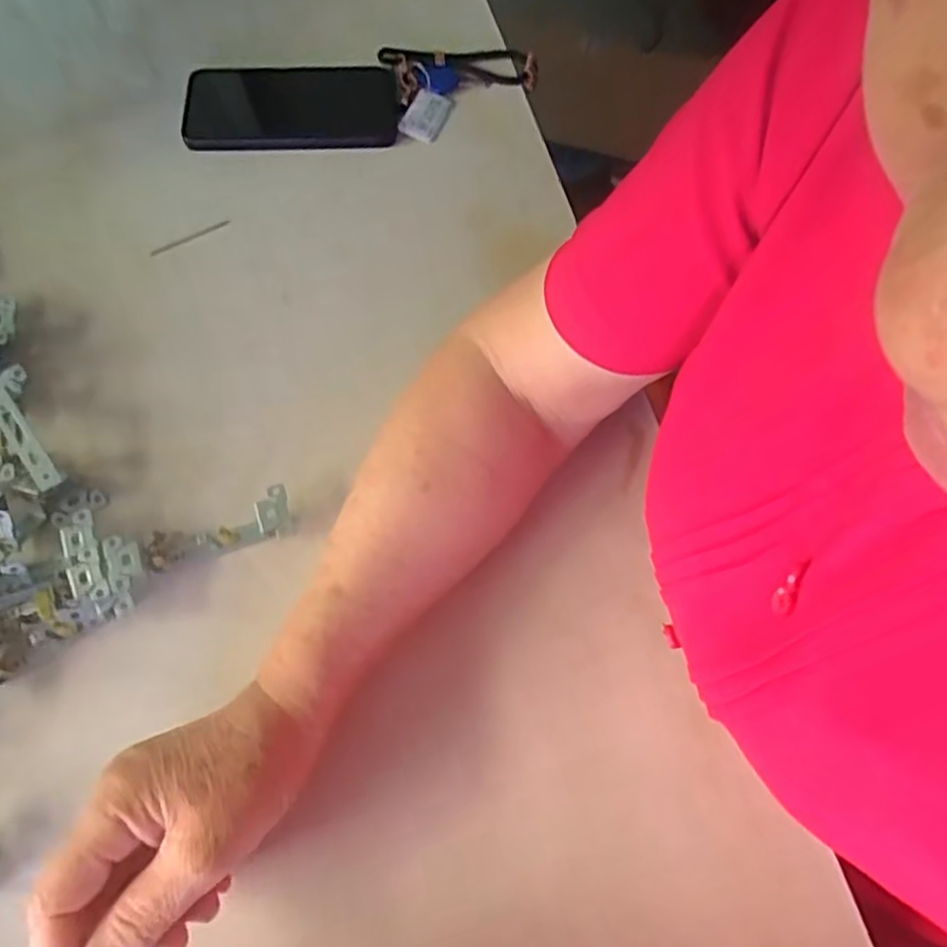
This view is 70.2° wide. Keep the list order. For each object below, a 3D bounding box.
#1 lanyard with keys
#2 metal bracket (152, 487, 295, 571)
[{"bbox_3d":[-0.005,-0.312,0.539,0.120,0.017,0.090,-13,69,-7],"label":"lanyard with keys"},{"bbox_3d":[-0.151,0.034,0.403,0.084,0.020,0.027,-16,69,-7],"label":"metal bracket"}]

